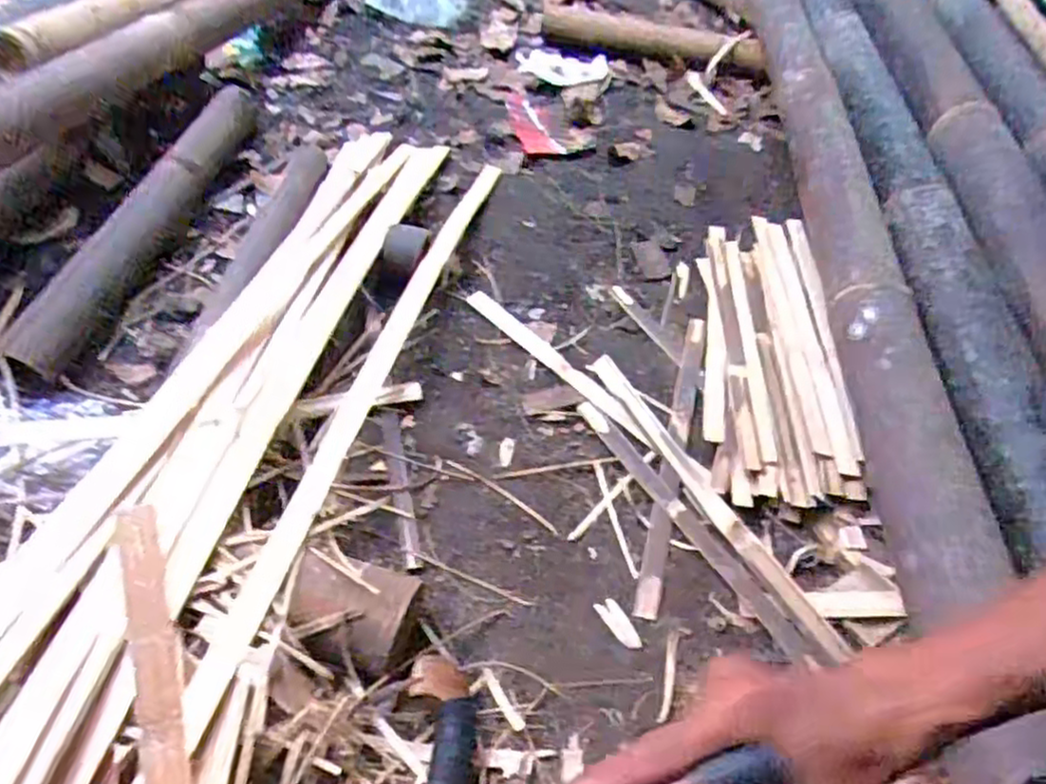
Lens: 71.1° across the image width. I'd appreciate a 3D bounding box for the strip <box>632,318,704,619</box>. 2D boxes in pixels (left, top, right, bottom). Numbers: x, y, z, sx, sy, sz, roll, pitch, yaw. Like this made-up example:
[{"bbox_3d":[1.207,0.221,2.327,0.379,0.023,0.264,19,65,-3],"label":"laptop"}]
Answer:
[{"bbox_3d":[0.165,0.056,0.783,0.024,0.008,0.390,14,50,8],"label":"strip"}]

